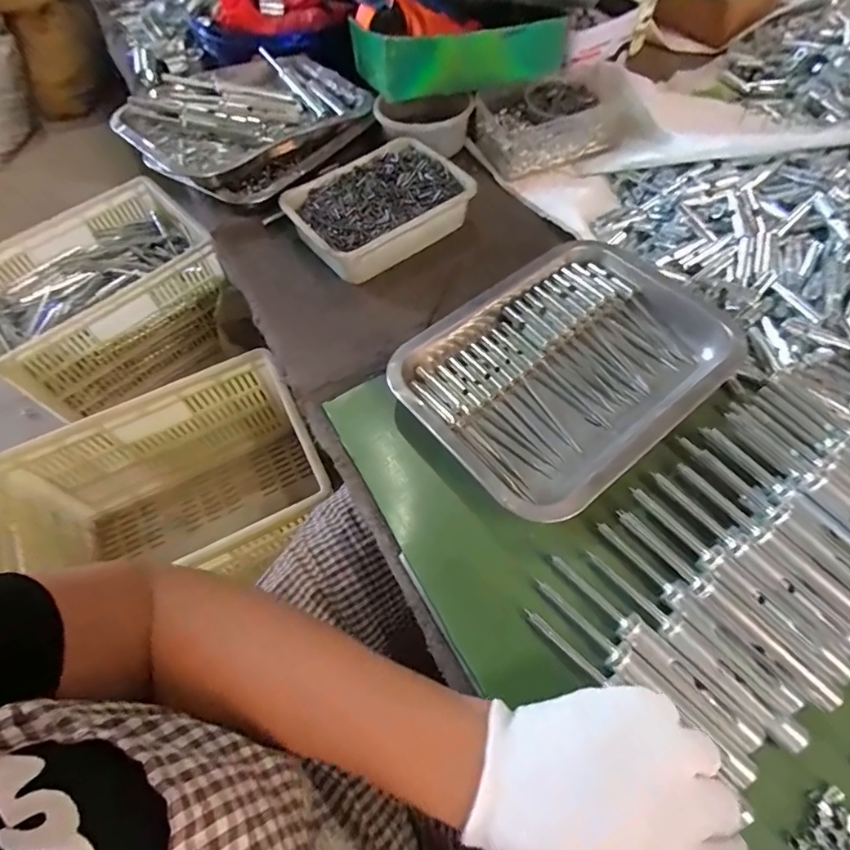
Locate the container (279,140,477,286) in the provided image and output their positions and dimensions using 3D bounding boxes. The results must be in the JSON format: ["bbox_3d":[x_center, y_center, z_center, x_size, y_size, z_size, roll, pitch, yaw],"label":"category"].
[{"bbox_3d":[-0.046,-0.229,0.510,0.184,0.040,0.124,-34,65,-16],"label":"container"}]

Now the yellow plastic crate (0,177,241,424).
[{"bbox_3d":[-0.697,-0.283,1.061,0.450,0.270,0.316,-39,67,-19],"label":"yellow plastic crate"}]

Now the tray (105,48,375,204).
[{"bbox_3d":[-0.201,-0.357,0.579,0.206,0.068,0.265,30,66,17],"label":"tray"}]

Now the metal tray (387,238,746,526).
[{"bbox_3d":[0.125,-0.055,0.409,0.277,0.046,0.188,-36,65,-17],"label":"metal tray"}]

